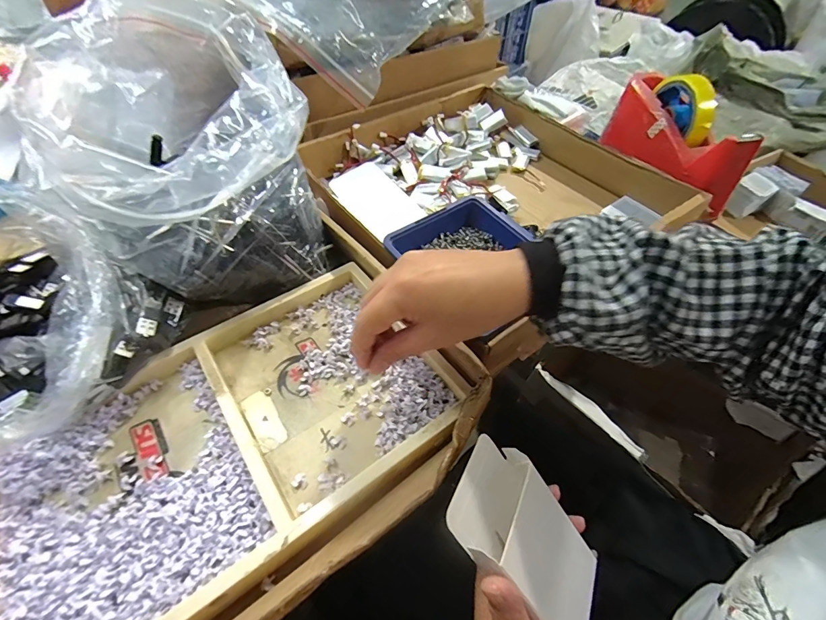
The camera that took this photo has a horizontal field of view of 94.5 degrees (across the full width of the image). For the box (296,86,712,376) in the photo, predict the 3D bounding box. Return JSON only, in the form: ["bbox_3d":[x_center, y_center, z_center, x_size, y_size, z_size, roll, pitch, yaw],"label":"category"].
[{"bbox_3d":[0.089,-0.154,0.479,0.341,0.067,0.384,-32,59,-22],"label":"box"}]

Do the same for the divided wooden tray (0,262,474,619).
[{"bbox_3d":[-0.133,0.091,0.291,0.313,0.030,0.192,-32,59,-22],"label":"divided wooden tray"}]

